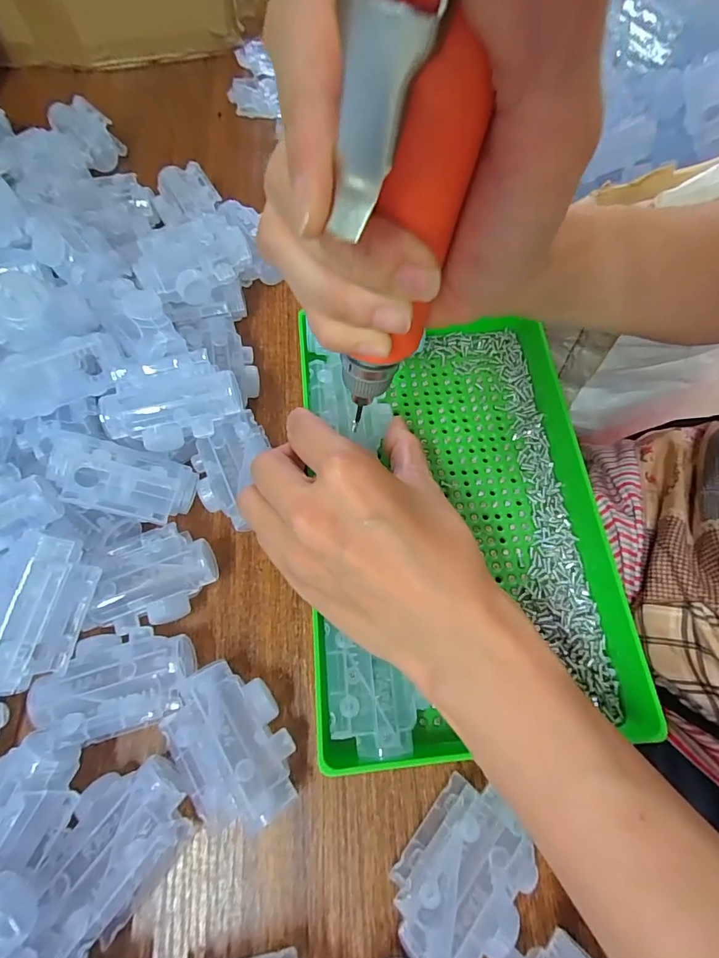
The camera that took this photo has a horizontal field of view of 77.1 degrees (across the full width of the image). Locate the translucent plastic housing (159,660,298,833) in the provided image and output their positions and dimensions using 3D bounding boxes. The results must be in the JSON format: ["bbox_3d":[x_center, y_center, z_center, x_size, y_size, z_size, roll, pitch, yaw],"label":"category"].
[{"bbox_3d":[-0.058,0.121,0.209,0.043,0.029,0.067,-32,71,-13],"label":"translucent plastic housing"}]

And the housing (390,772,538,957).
[{"bbox_3d":[0.044,0.167,0.188,0.044,0.030,0.061,38,72,14],"label":"housing"}]

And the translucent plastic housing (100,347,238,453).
[{"bbox_3d":[-0.103,-0.041,0.249,0.072,0.031,0.040,-13,68,-6],"label":"translucent plastic housing"}]

